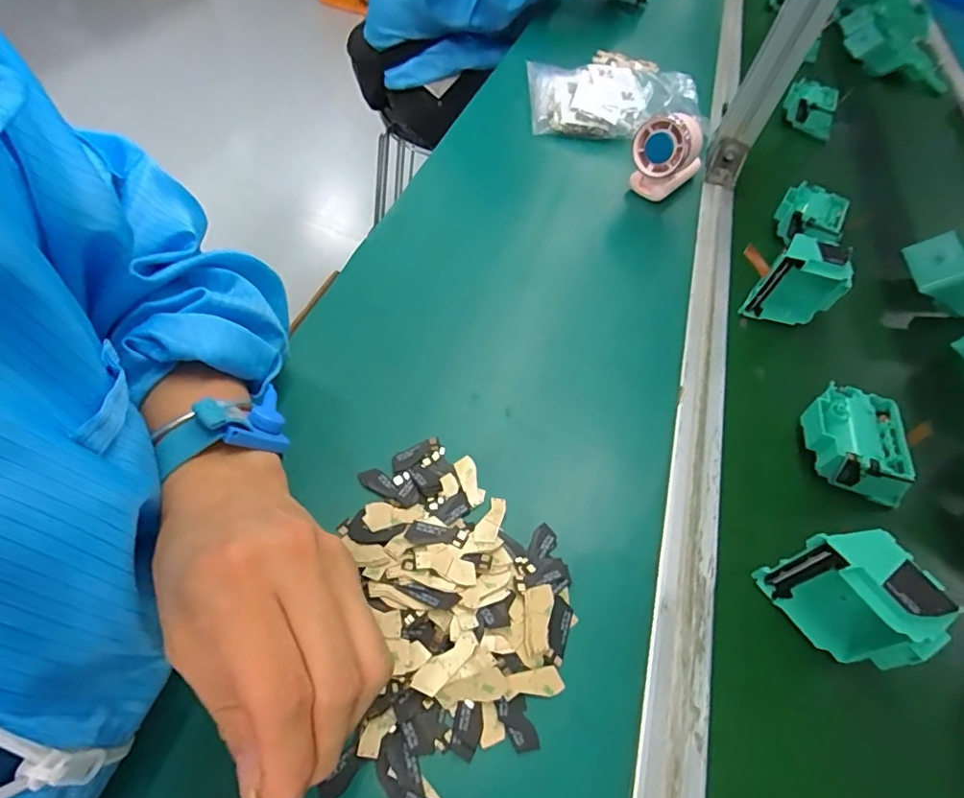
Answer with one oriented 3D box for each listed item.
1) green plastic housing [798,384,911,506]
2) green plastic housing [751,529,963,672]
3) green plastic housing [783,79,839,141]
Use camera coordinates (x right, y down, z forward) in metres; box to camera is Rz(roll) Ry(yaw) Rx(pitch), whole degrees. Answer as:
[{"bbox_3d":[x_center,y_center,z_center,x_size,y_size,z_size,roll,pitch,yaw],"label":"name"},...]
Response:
[{"bbox_3d":[0.288,0.034,0.421,0.069,0.045,0.074,13,51,5],"label":"green plastic housing"},{"bbox_3d":[0.223,0.120,0.325,0.039,0.077,0.077,-27,58,-24],"label":"green plastic housing"},{"bbox_3d":[0.481,-0.425,0.792,0.078,0.056,0.062,27,54,16],"label":"green plastic housing"}]

